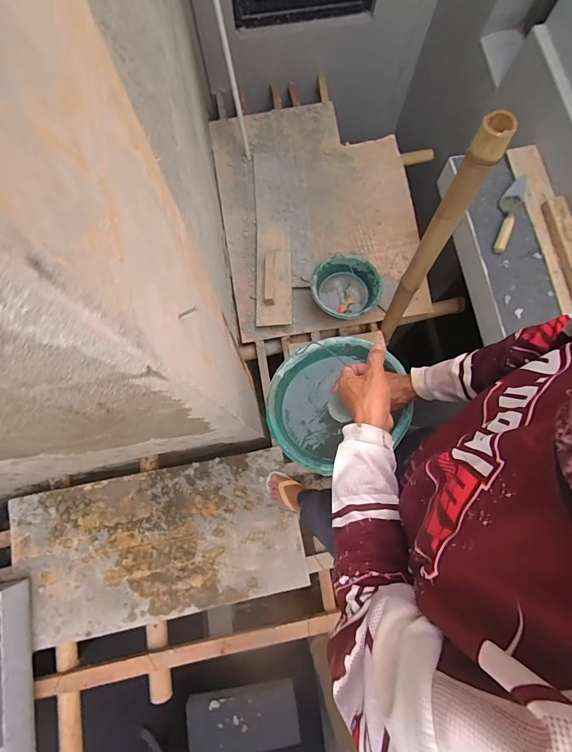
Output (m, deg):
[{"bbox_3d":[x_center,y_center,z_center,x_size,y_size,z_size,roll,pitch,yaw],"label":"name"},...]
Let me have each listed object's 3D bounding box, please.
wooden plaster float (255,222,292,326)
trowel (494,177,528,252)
[{"bbox_3d":[-0.055,-0.466,1.594,0.157,0.077,0.501,-2,78,0],"label":"wooden plaster float"},{"bbox_3d":[0.737,-0.542,1.219,0.070,0.045,0.279,24,79,6],"label":"trowel"}]

